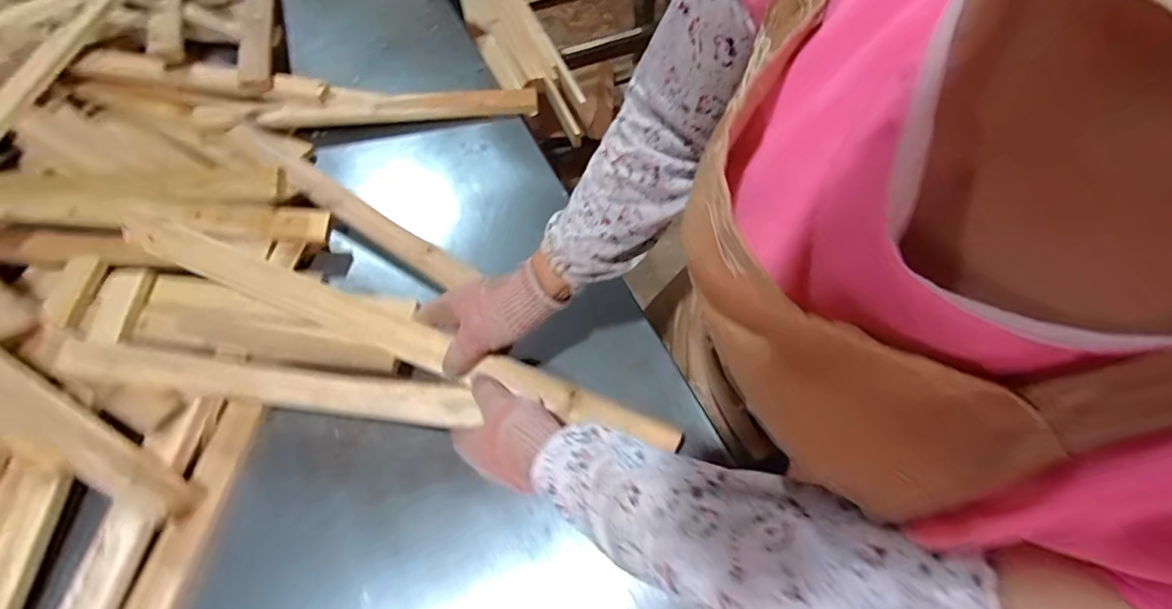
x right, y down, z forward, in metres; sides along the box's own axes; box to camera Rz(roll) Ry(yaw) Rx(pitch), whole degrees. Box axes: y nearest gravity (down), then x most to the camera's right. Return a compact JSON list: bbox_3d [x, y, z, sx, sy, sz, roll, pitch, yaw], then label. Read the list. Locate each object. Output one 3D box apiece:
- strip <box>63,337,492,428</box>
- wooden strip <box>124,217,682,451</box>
[{"bbox_3d":[-0.323,0.080,0.529,0.419,0.027,0.048,7,55,3],"label":"strip"},{"bbox_3d":[-0.195,0.028,0.538,0.592,0.023,0.041,21,73,4],"label":"wooden strip"}]

